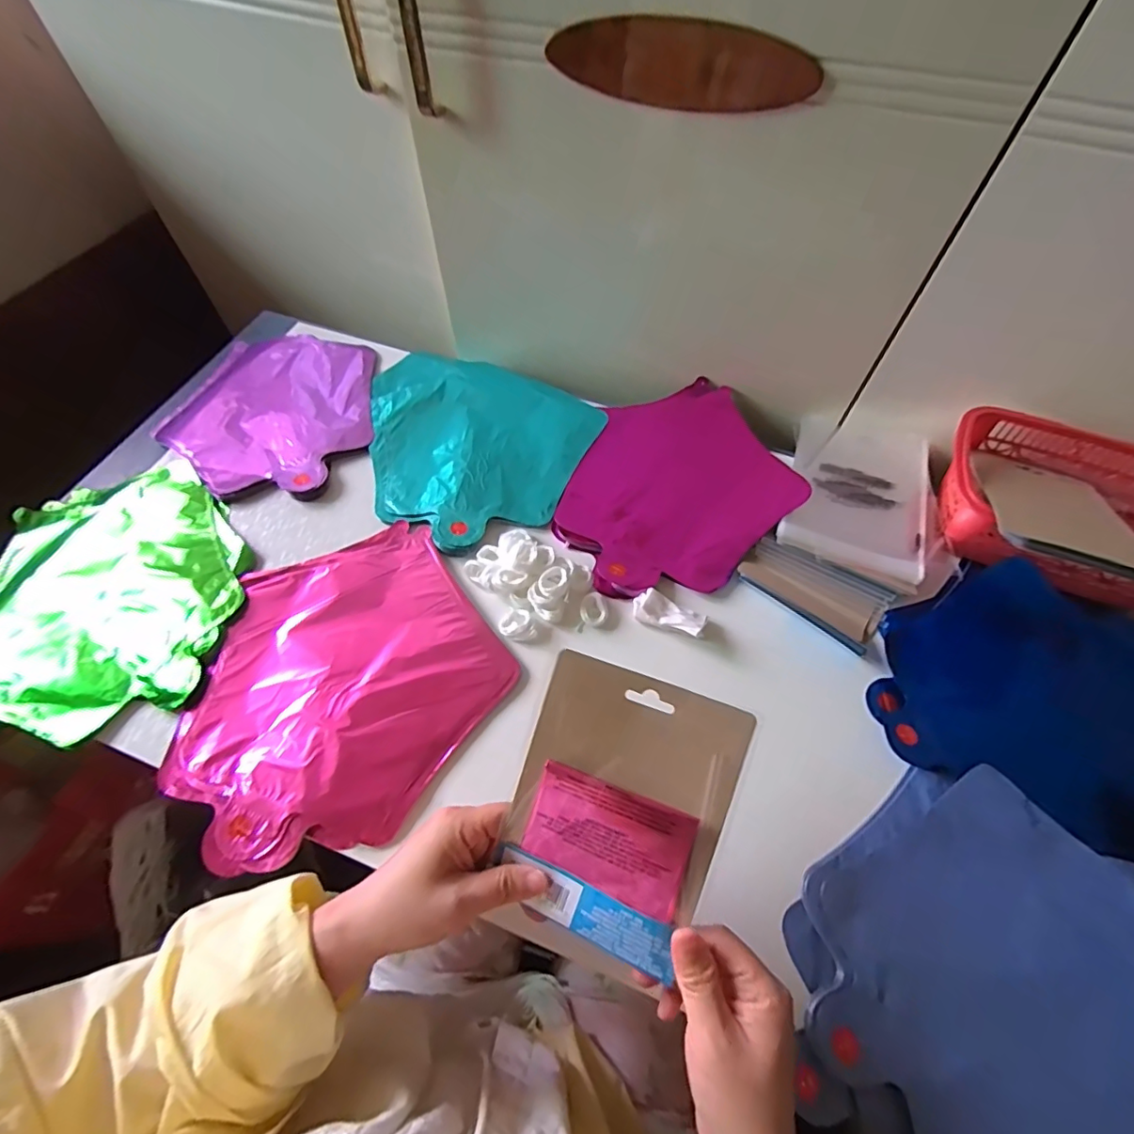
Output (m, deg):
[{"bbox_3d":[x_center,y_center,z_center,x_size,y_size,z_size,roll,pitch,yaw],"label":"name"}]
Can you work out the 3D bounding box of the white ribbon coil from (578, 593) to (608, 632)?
[{"bbox_3d":[0.023,0.038,0.458,0.023,0.009,0.032,5,59,1],"label":"white ribbon coil"}]

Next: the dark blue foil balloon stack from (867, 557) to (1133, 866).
[{"bbox_3d":[0.384,0.098,0.439,0.252,0.039,0.223,26,61,4],"label":"dark blue foil balloon stack"}]

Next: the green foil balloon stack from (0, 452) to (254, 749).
[{"bbox_3d":[-0.395,0.017,0.474,0.233,0.036,0.252,4,59,2],"label":"green foil balloon stack"}]

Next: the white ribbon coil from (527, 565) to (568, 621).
[{"bbox_3d":[-0.016,0.022,0.457,0.031,0.022,0.040,10,59,4],"label":"white ribbon coil"}]

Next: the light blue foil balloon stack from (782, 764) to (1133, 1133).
[{"bbox_3d":[0.275,0.250,0.336,0.256,0.021,0.218,7,59,2],"label":"light blue foil balloon stack"}]

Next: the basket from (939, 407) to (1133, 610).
[{"bbox_3d":[0.439,-0.059,0.476,0.209,0.060,0.148,20,60,10],"label":"basket"}]

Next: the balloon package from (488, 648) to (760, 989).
[{"bbox_3d":[0.028,0.135,0.303,0.112,0.009,0.148,19,90,12],"label":"balloon package"}]

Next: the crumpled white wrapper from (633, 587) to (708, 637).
[{"bbox_3d":[0.084,0.040,0.451,0.059,0.018,0.028,28,62,14],"label":"crumpled white wrapper"}]

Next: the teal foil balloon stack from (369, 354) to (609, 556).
[{"bbox_3d":[-0.110,-0.132,0.556,0.248,0.010,0.226,26,61,13],"label":"teal foil balloon stack"}]

